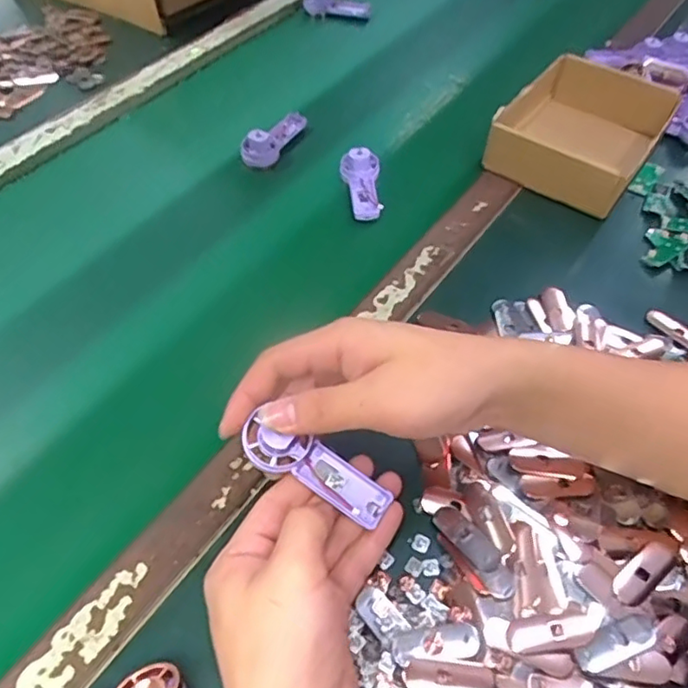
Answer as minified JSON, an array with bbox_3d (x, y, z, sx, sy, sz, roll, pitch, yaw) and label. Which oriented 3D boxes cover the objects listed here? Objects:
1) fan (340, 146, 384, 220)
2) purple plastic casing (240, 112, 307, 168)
[{"bbox_3d":[0.017,-0.158,0.599,0.039,0.032,0.076,-1,53,0],"label":"fan"},{"bbox_3d":[-0.076,-0.226,0.660,0.034,0.035,0.086,21,56,16],"label":"purple plastic casing"}]

